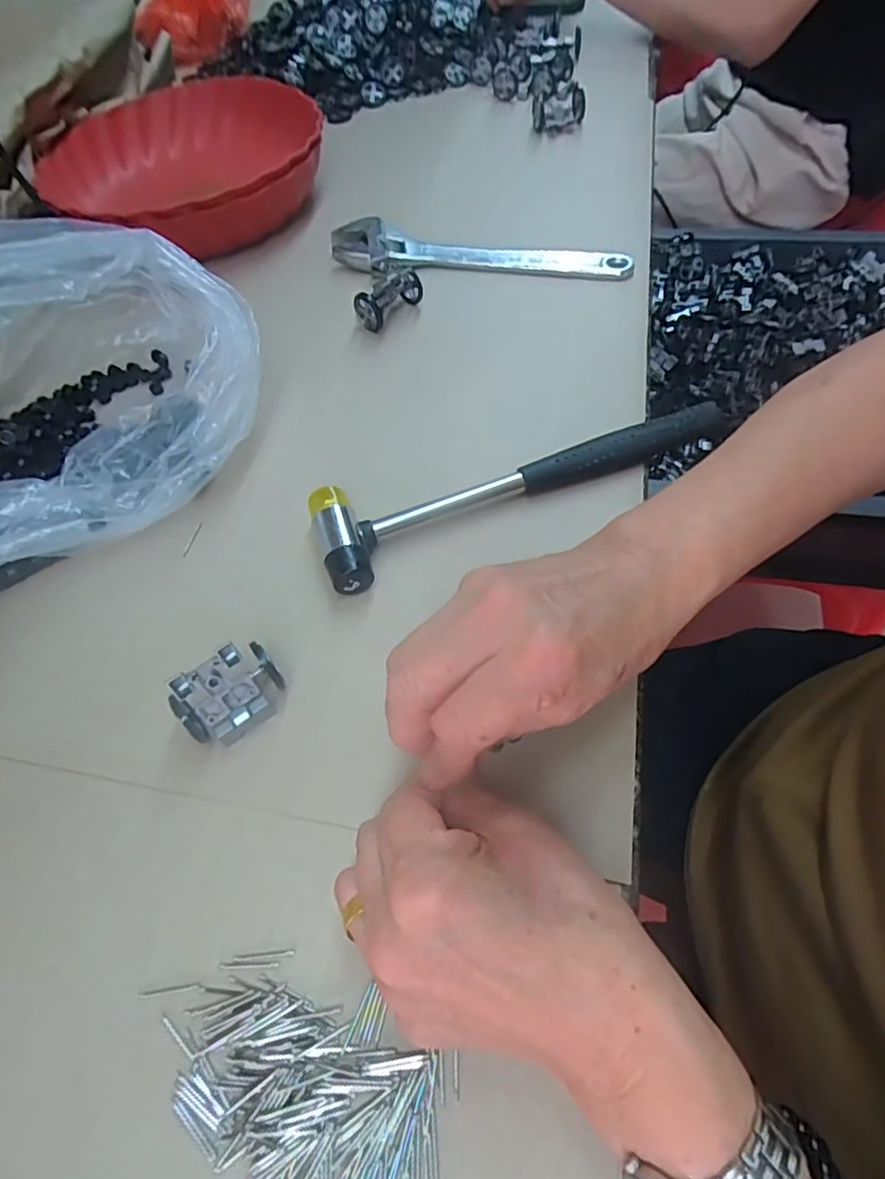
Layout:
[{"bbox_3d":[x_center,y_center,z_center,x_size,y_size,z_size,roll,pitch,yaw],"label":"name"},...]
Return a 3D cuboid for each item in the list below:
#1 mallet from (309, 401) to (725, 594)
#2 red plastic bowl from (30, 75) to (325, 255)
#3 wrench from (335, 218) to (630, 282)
[{"bbox_3d":[0.046,-0.064,0.343,0.243,0.033,0.061,-22,60,-8],"label":"mallet"},{"bbox_3d":[-0.222,-0.385,0.530,0.221,0.065,0.235,-9,59,-1],"label":"red plastic bowl"},{"bbox_3d":[0.027,-0.270,0.470,0.242,0.023,0.047,9,60,10],"label":"wrench"}]

